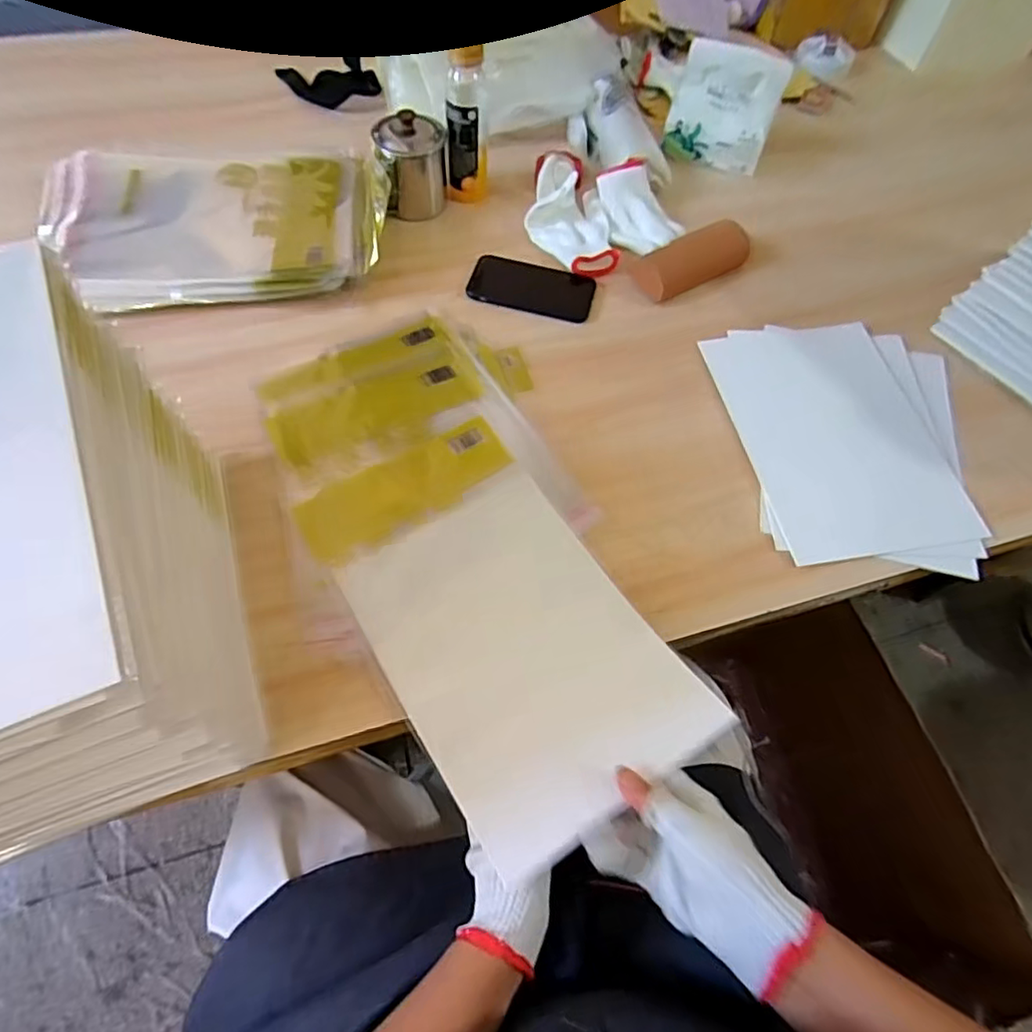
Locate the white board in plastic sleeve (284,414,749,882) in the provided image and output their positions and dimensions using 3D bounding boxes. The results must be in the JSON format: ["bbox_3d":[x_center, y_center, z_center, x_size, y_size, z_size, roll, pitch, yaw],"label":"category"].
[{"bbox_3d":[-0.017,0.082,0.515,0.213,0.032,0.369,-30,61,-18],"label":"white board in plastic sleeve"}]

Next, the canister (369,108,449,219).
[{"bbox_3d":[-0.134,-0.453,0.759,0.087,0.107,0.078,-6,62,-7],"label":"canister"}]

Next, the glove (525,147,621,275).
[{"bbox_3d":[0.063,-0.399,0.771,0.103,0.044,0.217,-9,63,-8],"label":"glove"}]

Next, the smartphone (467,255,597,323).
[{"bbox_3d":[0.020,-0.280,0.726,0.148,0.014,0.083,16,62,5],"label":"smartphone"}]

